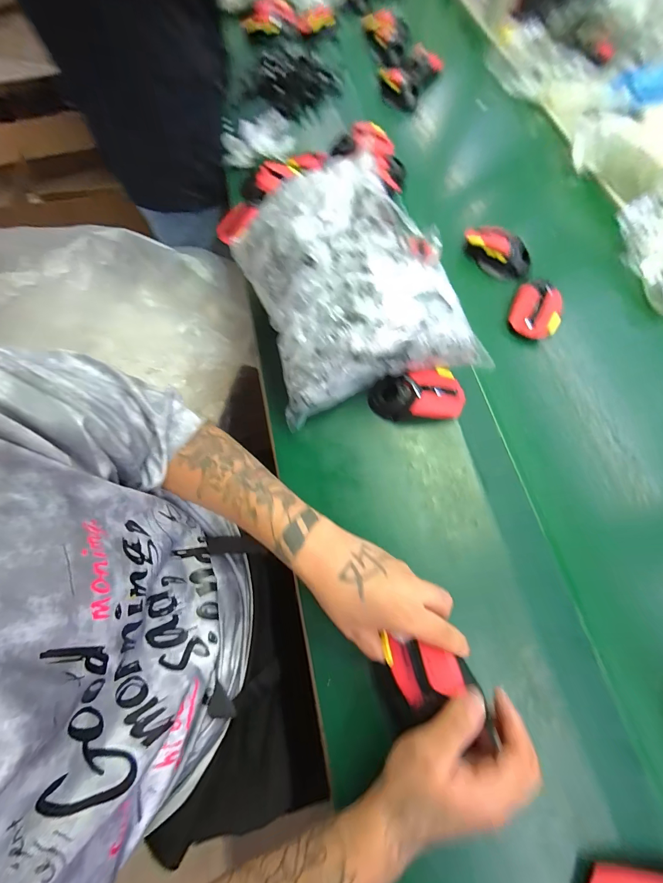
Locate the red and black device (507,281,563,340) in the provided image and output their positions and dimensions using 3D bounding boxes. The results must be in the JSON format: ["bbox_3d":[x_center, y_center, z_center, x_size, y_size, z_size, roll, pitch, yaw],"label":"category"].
[{"bbox_3d":[0.310,-0.200,0.515,0.069,0.024,0.085,21,102,25],"label":"red and black device"}]

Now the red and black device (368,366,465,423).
[{"bbox_3d":[0.116,-0.059,0.461,0.122,0.042,0.065,-4,69,-4],"label":"red and black device"}]

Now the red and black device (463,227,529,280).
[{"bbox_3d":[0.277,-0.316,0.564,0.051,0.045,0.110,-40,75,-16],"label":"red and black device"}]

